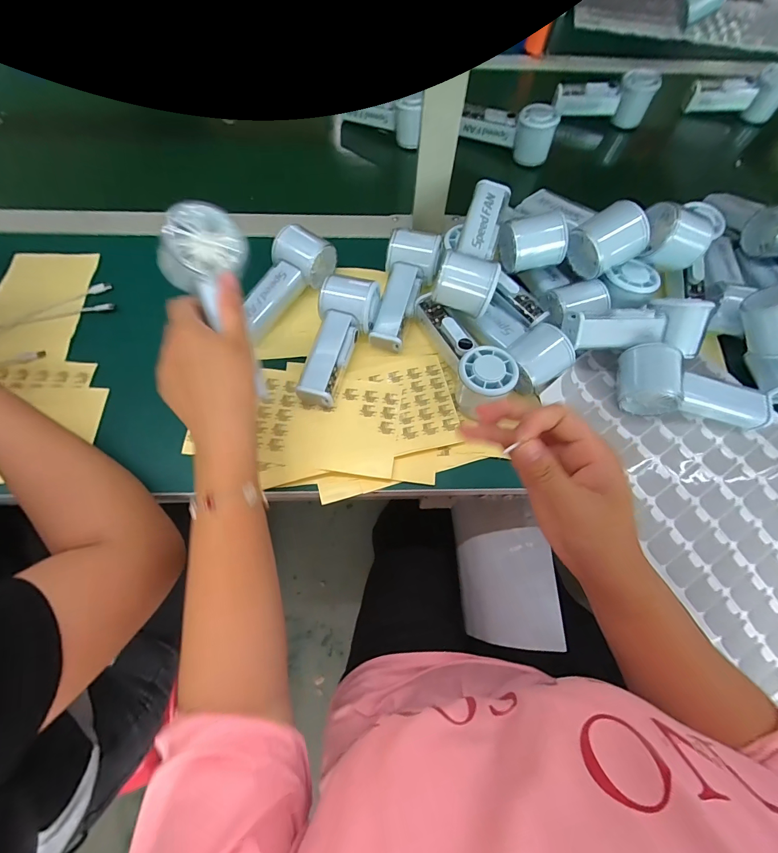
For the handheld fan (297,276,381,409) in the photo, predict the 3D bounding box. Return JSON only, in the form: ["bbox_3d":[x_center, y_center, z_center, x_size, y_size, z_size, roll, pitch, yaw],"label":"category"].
[{"bbox_3d":[-0.055,-0.093,0.414,0.066,0.052,0.143,10,66,2],"label":"handheld fan"}]

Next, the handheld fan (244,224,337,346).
[{"bbox_3d":[-0.121,-0.162,0.446,0.063,0.055,0.147,24,67,8],"label":"handheld fan"}]

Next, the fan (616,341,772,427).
[{"bbox_3d":[0.319,-0.036,0.397,0.145,0.055,0.062,13,66,4],"label":"fan"}]

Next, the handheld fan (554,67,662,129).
[{"bbox_3d":[0.358,-0.550,0.635,0.149,0.062,0.050,0,66,-3],"label":"handheld fan"}]

